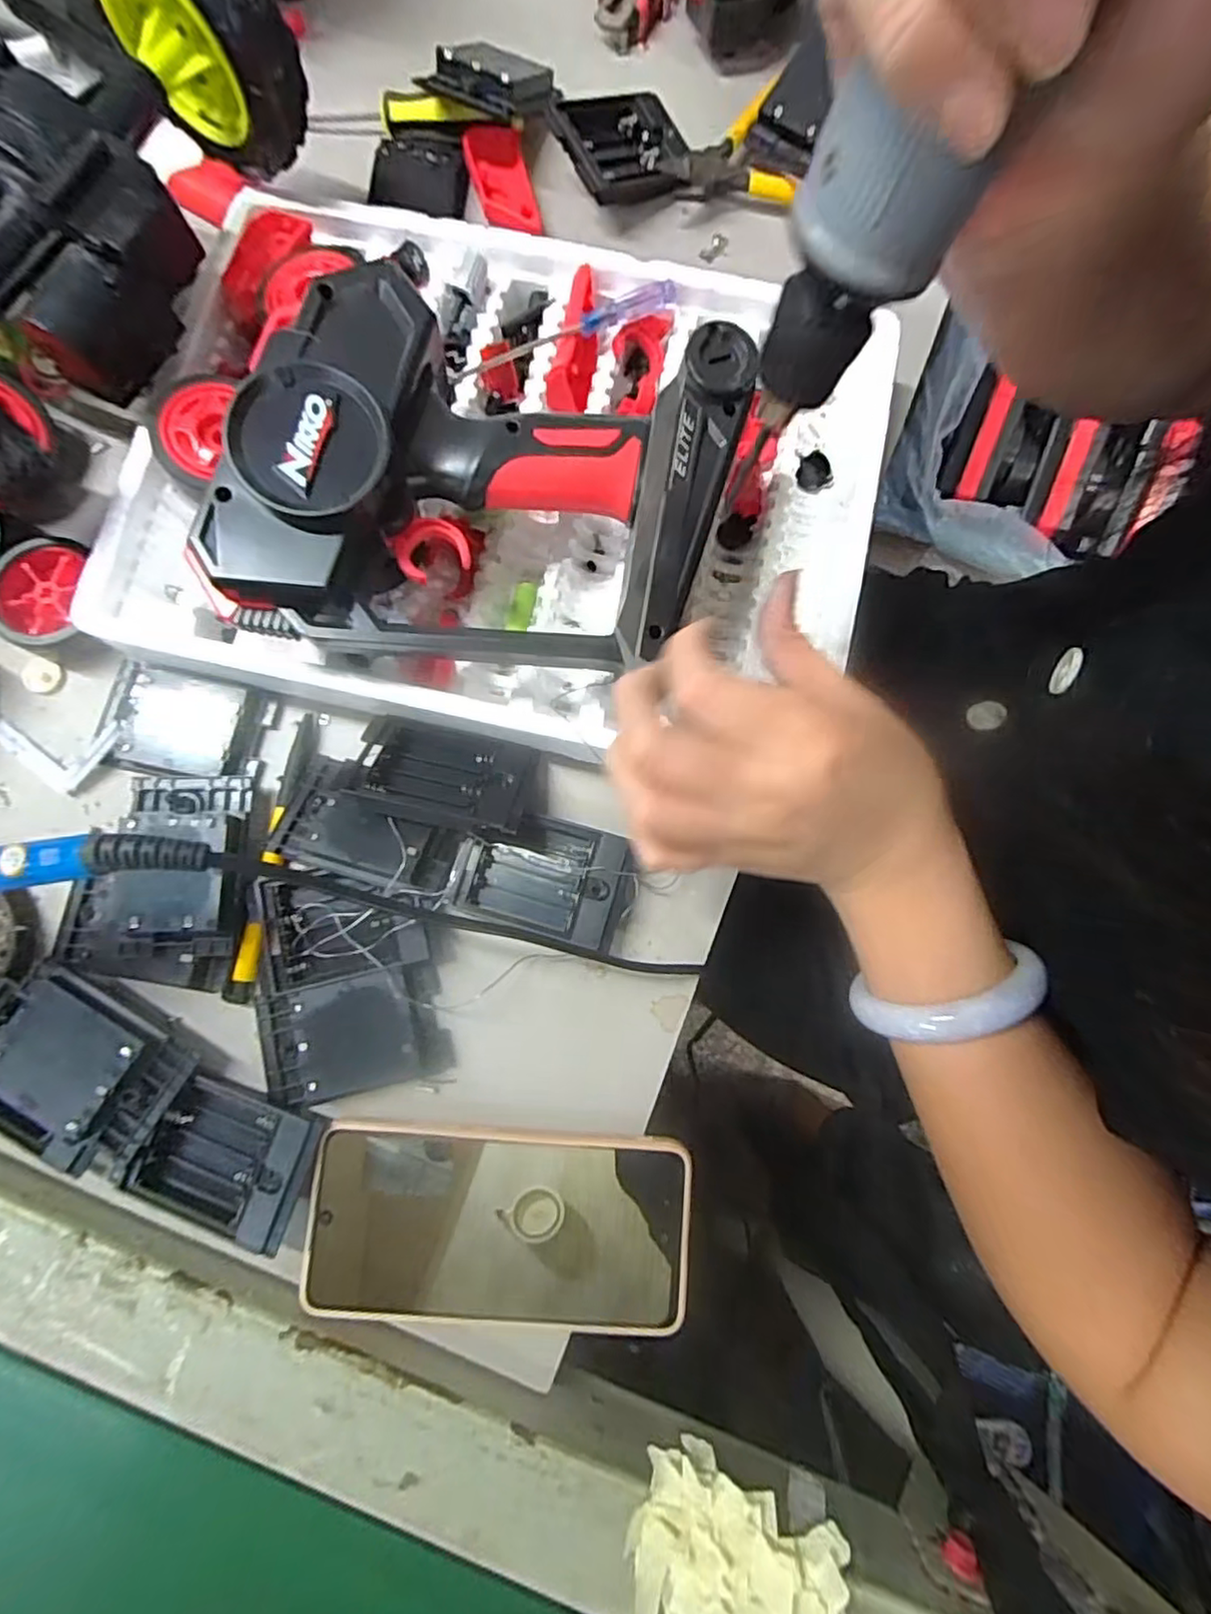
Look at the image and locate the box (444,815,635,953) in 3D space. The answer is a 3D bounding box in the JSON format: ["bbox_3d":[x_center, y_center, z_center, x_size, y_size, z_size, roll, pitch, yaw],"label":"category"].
[{"bbox_3d":[-0.031,0.032,0.304,0.078,0.018,0.054,15,81,1],"label":"box"}]

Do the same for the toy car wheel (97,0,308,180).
[{"bbox_3d":[-0.175,-0.337,0.278,0.081,0.085,0.044,38,82,5],"label":"toy car wheel"}]

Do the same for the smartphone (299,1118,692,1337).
[{"bbox_3d":[-0.044,0.182,0.278,0.160,0.014,0.076,5,80,0],"label":"smartphone"}]

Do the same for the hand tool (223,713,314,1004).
[{"bbox_3d":[-0.158,0.021,0.302,0.016,0.015,0.137,8,81,0],"label":"hand tool"}]

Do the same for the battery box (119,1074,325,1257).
[{"bbox_3d":[-0.164,0.151,0.277,0.072,0.015,0.054,19,81,2],"label":"battery box"}]

